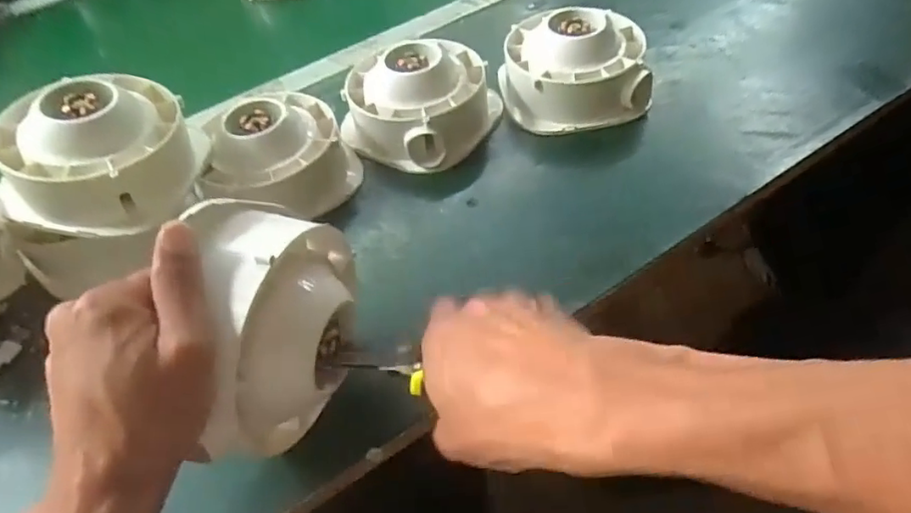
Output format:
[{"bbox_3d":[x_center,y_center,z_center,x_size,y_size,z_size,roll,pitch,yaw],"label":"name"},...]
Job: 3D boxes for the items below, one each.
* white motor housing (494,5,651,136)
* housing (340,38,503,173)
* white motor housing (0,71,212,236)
[{"bbox_3d":[0.110,-0.186,0.570,0.135,0.071,0.126,-5,50,2],"label":"white motor housing"},{"bbox_3d":[-0.032,-0.145,0.551,0.120,0.071,0.127,-3,50,4],"label":"housing"},{"bbox_3d":[-0.272,-0.081,0.457,0.127,0.085,0.128,2,50,8],"label":"white motor housing"}]

